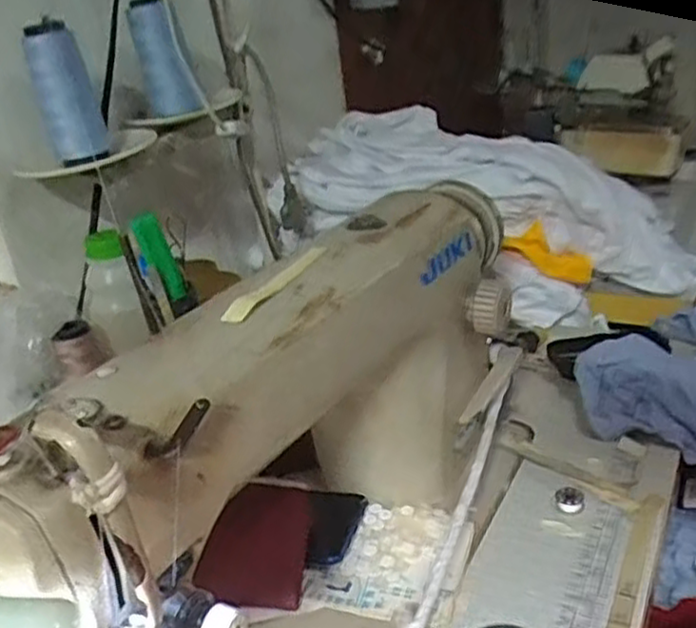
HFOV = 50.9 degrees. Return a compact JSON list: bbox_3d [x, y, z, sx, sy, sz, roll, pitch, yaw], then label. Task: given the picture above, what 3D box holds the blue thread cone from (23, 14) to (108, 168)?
[{"bbox_3d":[-0.239,-0.187,0.623,0.039,0.114,0.034,11,29,35],"label":"blue thread cone"}]

